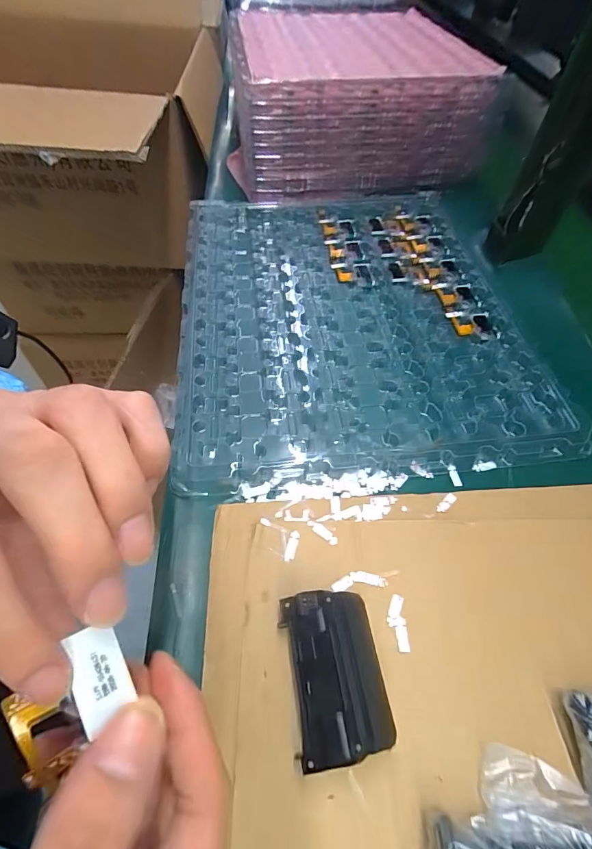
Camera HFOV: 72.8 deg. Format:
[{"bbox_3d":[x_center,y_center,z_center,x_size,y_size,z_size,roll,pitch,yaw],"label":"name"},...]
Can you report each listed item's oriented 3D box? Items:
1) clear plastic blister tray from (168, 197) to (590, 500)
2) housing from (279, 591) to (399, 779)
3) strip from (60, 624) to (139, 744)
[{"bbox_3d":[0.046,-0.113,0.377,0.295,0.016,0.353,-5,55,-4],"label":"clear plastic blister tray"},{"bbox_3d":[0.020,0.122,0.200,0.045,0.023,0.070,-6,55,-8],"label":"housing"},{"bbox_3d":[-0.064,0.081,0.130,0.016,0.004,0.028,-19,83,-27],"label":"strip"}]

